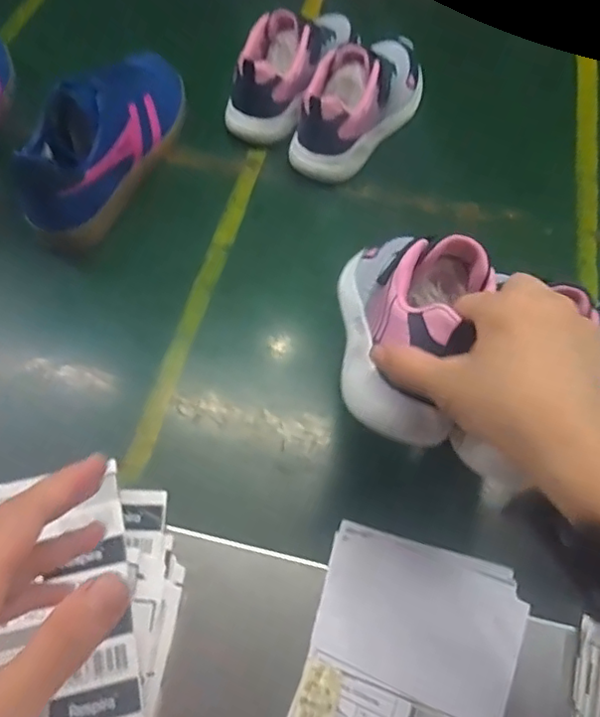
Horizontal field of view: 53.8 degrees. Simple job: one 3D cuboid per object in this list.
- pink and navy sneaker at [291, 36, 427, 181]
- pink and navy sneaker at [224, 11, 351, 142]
[{"bbox_3d":[0.069,-0.276,0.628,0.074,0.108,0.199,34,67,15],"label":"pink and navy sneaker"},{"bbox_3d":[-0.005,-0.333,0.634,0.082,0.083,0.210,28,74,12],"label":"pink and navy sneaker"}]

